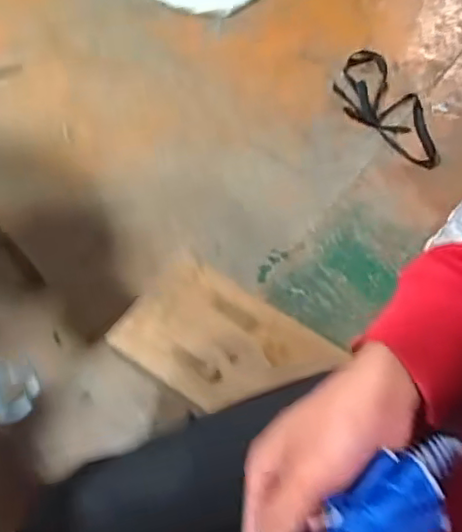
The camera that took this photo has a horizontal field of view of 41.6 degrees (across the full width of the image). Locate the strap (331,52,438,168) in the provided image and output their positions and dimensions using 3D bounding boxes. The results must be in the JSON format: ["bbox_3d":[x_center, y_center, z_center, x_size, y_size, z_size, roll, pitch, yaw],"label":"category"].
[{"bbox_3d":[0.445,-0.434,1.680,0.205,0.056,0.408,-32,65,-19],"label":"strap"}]

